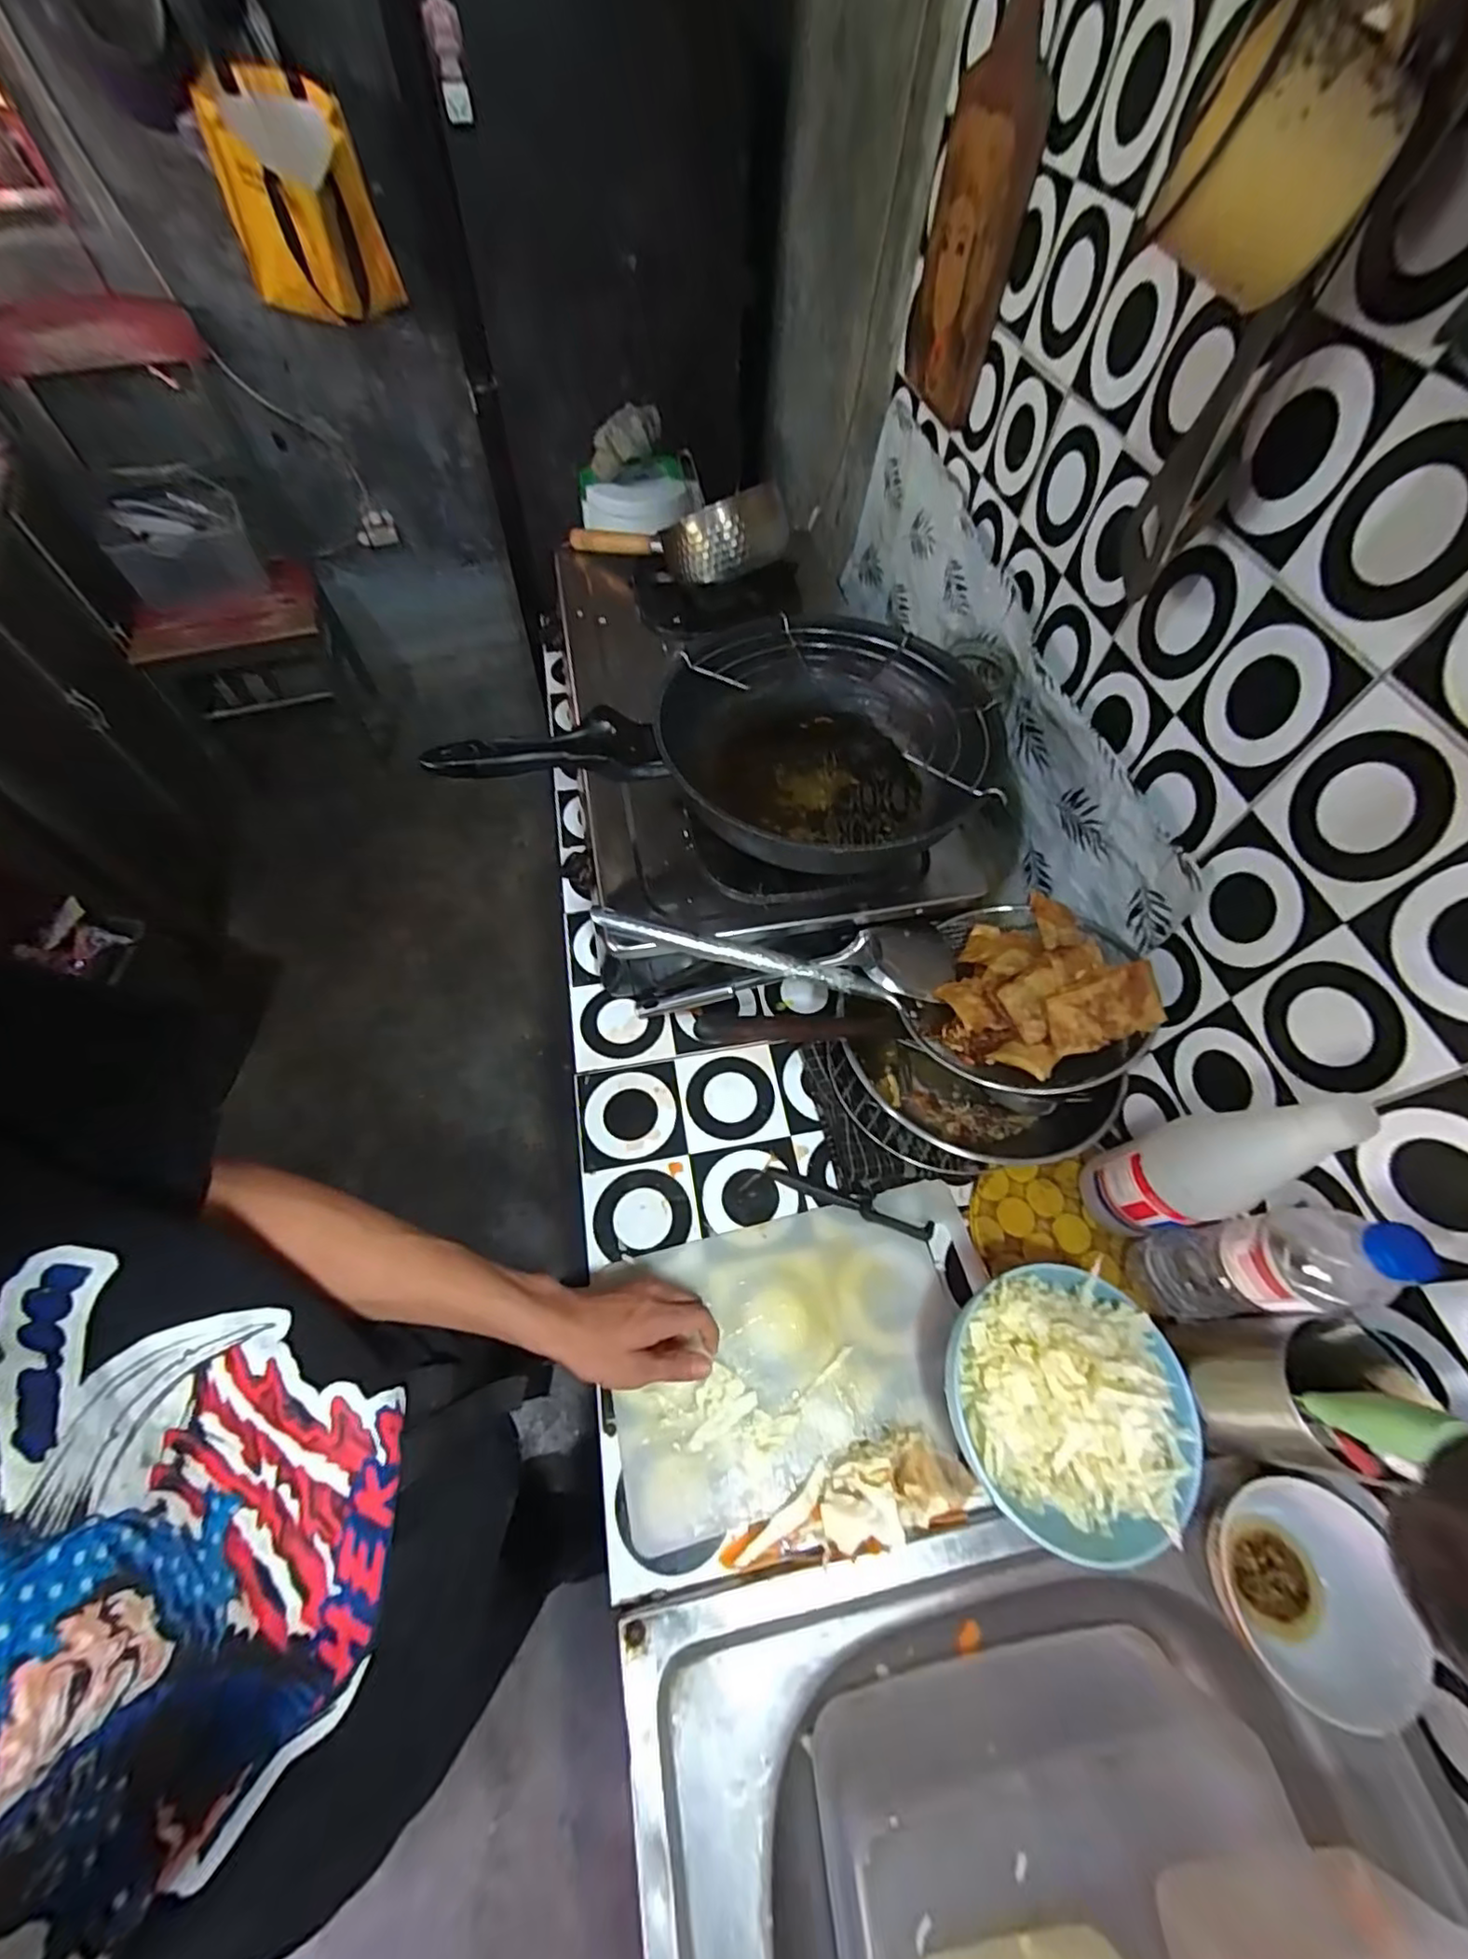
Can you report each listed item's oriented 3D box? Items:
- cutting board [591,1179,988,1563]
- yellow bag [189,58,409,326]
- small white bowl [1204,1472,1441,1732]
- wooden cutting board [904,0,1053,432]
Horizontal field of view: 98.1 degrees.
[{"bbox_3d":[0.060,0.296,0.519,0.315,0.012,0.191,-12,62,-8],"label":"cutting board"},{"bbox_3d":[-0.687,-1.239,1.026,0.227,0.261,0.199,-24,64,-14],"label":"yellow bag"},{"bbox_3d":[0.369,0.395,0.416,0.111,0.062,0.112,1,61,-1],"label":"small white bowl"},{"bbox_3d":[0.230,-0.752,0.591,0.029,0.344,0.206,-7,53,-8],"label":"wooden cutting board"}]

